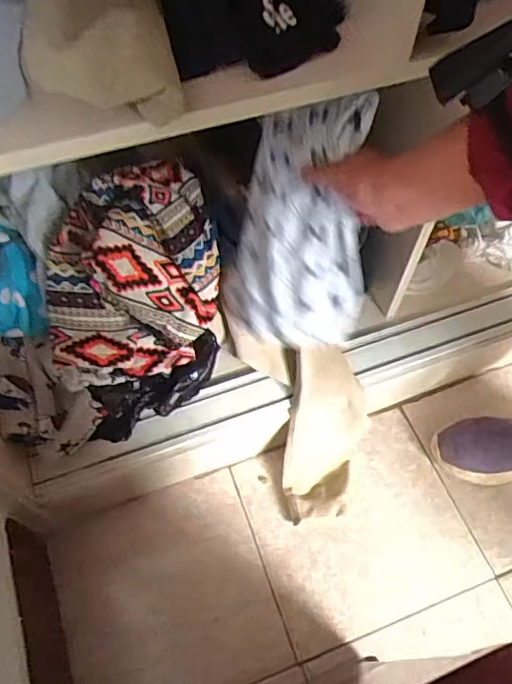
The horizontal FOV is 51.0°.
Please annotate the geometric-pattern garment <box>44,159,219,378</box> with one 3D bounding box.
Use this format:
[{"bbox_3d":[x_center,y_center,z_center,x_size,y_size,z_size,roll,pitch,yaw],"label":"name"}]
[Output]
[{"bbox_3d":[-0.149,-0.083,0.639,0.204,0.179,0.173,-11,60,-7],"label":"geometric-pattern garment"}]

